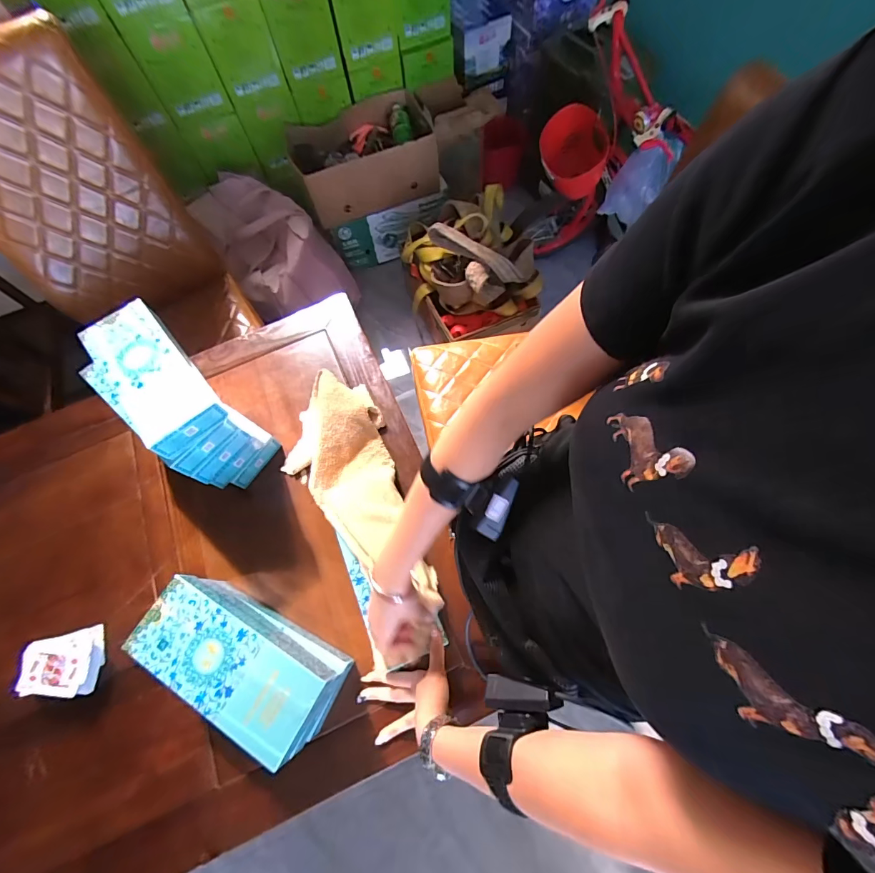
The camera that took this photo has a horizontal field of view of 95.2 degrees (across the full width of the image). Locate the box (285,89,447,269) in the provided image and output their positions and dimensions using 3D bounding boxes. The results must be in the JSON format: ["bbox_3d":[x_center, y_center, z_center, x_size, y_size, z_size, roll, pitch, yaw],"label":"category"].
[{"bbox_3d":[-0.275,-1.031,1.610,0.502,0.439,0.363,-23,68,-5],"label":"box"}]

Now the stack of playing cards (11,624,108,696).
[{"bbox_3d":[-0.525,0.318,0.555,0.094,0.028,0.083,-13,67,-1],"label":"stack of playing cards"}]

